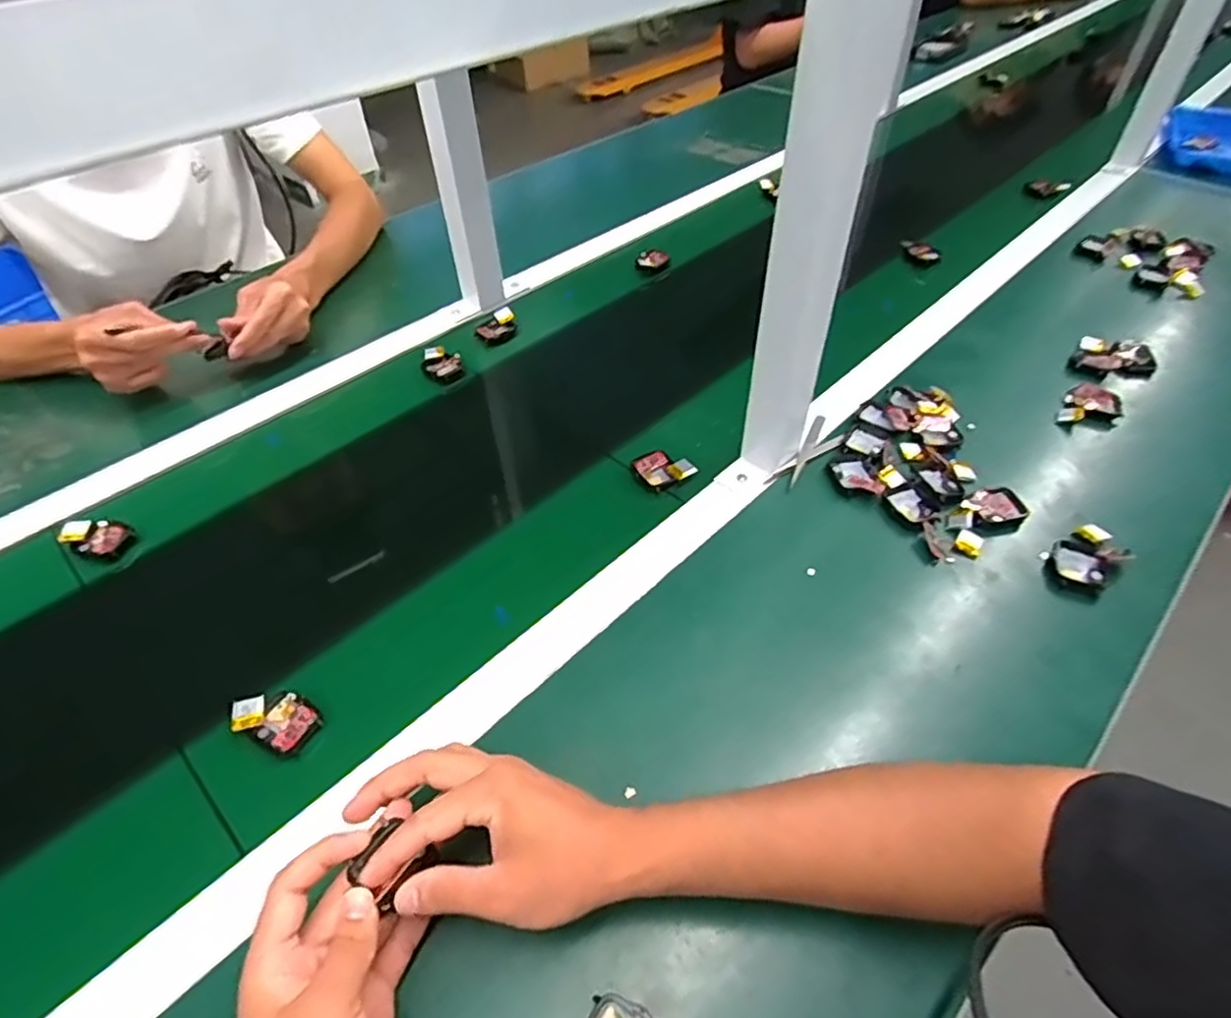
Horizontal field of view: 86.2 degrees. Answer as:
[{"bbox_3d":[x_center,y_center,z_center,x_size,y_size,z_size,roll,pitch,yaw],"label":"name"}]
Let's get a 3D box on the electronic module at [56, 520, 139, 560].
[{"bbox_3d":[-0.452,0.025,0.577,0.051,0.022,0.039,18,52,13],"label":"electronic module"}]

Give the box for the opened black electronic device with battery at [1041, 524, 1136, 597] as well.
[{"bbox_3d":[0.376,0.042,0.529,0.067,0.019,0.046,-27,52,-20],"label":"opened black electronic device with battery"}]

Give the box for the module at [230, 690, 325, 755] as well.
[{"bbox_3d":[-0.235,0.144,0.454,0.056,0.012,0.036,16,52,12],"label":"module"}]

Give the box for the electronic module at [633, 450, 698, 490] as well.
[{"bbox_3d":[0.045,-0.040,0.616,0.050,0.014,0.045,-19,49,-14],"label":"electronic module"}]

